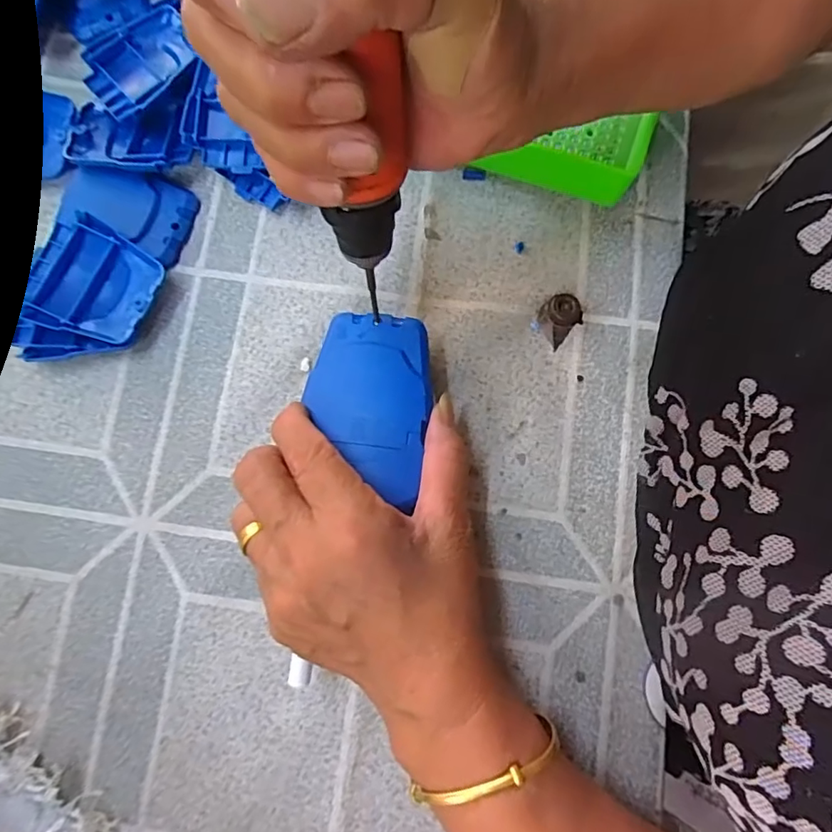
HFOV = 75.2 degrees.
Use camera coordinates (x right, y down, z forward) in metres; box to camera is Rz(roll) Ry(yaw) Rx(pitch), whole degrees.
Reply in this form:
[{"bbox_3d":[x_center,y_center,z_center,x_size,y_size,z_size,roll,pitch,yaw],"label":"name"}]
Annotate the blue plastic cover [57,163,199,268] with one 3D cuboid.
[{"bbox_3d":[-0.153,-0.111,0.288,0.065,0.015,0.040,21,79,3],"label":"blue plastic cover"}]

